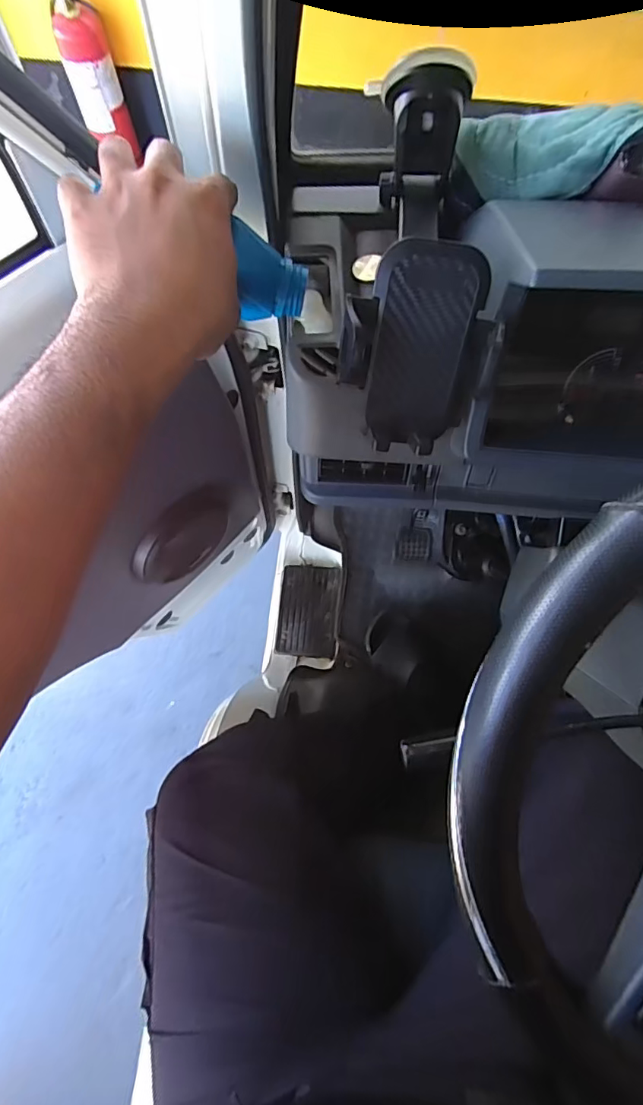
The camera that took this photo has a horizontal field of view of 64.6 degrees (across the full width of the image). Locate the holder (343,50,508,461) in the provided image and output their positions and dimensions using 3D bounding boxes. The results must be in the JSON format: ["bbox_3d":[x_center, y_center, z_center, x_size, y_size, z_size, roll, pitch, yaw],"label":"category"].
[{"bbox_3d":[0.062,-0.195,0.331,0.081,0.081,0.247,1,69,0],"label":"holder"}]

